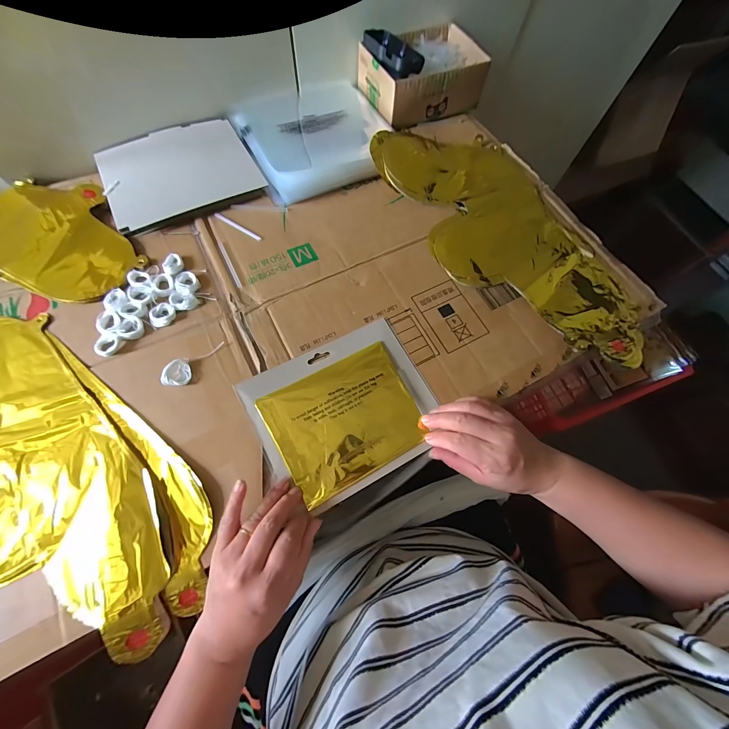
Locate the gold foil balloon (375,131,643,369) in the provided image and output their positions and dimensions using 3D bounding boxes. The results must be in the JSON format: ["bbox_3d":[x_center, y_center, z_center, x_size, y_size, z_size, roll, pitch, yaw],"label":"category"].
[{"bbox_3d":[0.205,-0.184,0.446,0.223,0.033,0.421,-21,70,-11],"label":"gold foil balloon"}]

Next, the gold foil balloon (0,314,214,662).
[{"bbox_3d":[-0.389,0.161,0.292,0.379,0.016,0.398,-42,76,-18],"label":"gold foil balloon"}]

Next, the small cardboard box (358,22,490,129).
[{"bbox_3d":[0.097,-0.497,0.548,0.186,0.068,0.136,-24,71,-12],"label":"small cardboard box"}]

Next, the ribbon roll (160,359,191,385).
[{"bbox_3d":[-0.209,0.010,0.355,0.027,0.014,0.028,1,67,-3],"label":"ribbon roll"}]

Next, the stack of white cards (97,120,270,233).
[{"bbox_3d":[-0.276,-0.290,0.475,0.204,0.013,0.169,-27,72,-14],"label":"stack of white cards"}]

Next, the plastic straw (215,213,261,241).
[{"bbox_3d":[-0.178,-0.195,0.447,0.083,0.004,0.007,33,70,10],"label":"plastic straw"}]

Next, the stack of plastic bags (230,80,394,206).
[{"bbox_3d":[-0.075,-0.381,0.523,0.233,0.026,0.233,-23,71,-12],"label":"stack of plastic bags"}]

